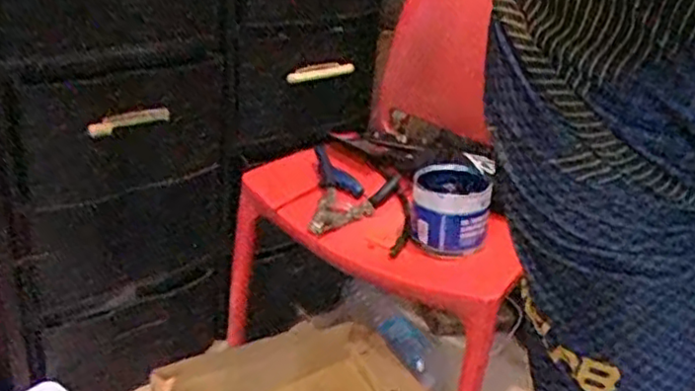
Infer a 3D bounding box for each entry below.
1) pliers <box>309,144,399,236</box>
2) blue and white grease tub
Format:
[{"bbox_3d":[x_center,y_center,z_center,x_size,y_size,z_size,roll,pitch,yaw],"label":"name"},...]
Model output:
[{"bbox_3d":[0.009,0.007,1.000,0.124,0.018,0.188,15,39,-11],"label":"pliers"},{"bbox_3d":[0.135,0.016,0.917,0.102,0.078,0.116,8,27,6],"label":"blue and white grease tub"}]

